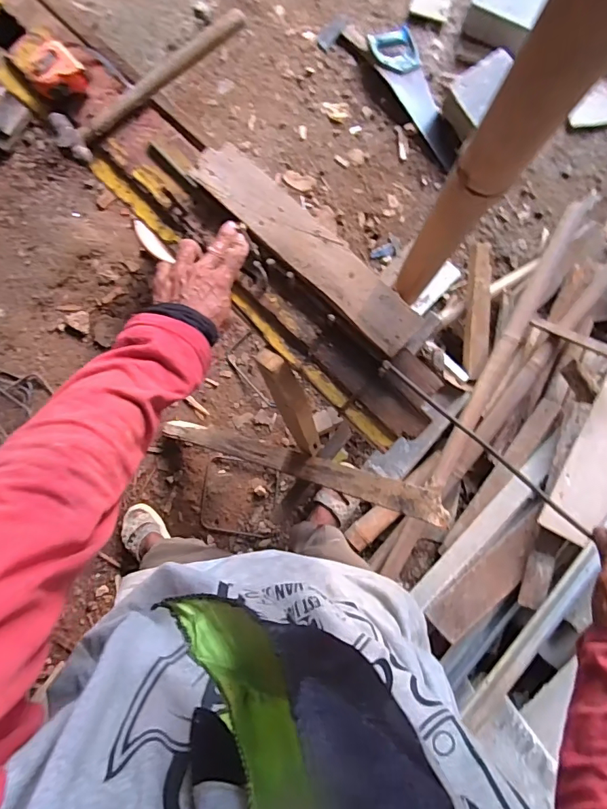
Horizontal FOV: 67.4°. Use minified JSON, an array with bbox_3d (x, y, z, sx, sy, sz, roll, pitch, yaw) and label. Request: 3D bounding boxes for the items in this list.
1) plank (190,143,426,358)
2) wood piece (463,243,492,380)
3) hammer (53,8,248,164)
[{"bbox_3d":[0.001,-0.189,0.534,0.061,0.018,0.330,-45,86,-1],"label":"plank"},{"bbox_3d":[0.477,-0.247,1.236,0.064,0.043,0.354,1,99,2],"label":"wood piece"},{"bbox_3d":[-0.191,-0.400,0.557,0.265,0.024,0.072,-37,86,0],"label":"hammer"}]

